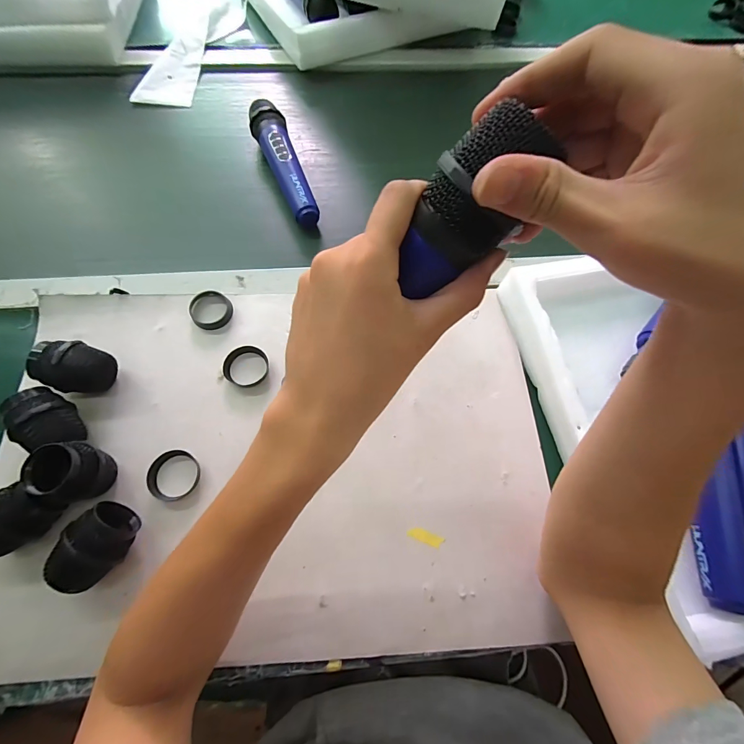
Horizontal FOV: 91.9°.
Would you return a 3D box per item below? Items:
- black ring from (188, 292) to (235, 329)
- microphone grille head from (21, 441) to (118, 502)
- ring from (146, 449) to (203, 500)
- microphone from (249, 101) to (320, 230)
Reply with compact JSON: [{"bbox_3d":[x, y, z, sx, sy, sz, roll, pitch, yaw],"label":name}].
[{"bbox_3d":[-0.174,-0.068,0.389,0.044,0.008,0.043,0,68,-1],"label":"black ring"},{"bbox_3d":[-0.249,0.084,0.302,0.043,0.056,0.043,1,68,-1],"label":"microphone grille head"},{"bbox_3d":[-0.182,0.095,0.330,0.045,0.009,0.044,-5,68,-3],"label":"ring"},{"bbox_3d":[-0.114,-0.263,0.473,0.045,0.054,0.207,-18,70,-8],"label":"microphone"}]

